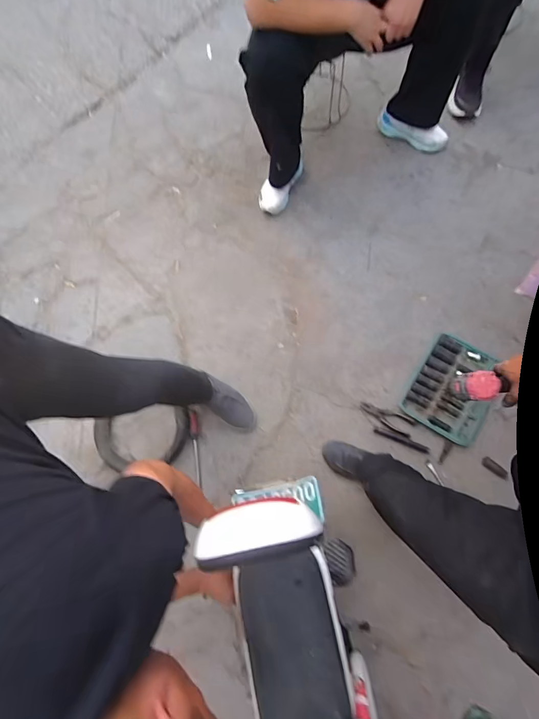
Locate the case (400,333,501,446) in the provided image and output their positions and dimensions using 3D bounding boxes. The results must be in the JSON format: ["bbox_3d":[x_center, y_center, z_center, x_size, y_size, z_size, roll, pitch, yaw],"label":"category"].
[{"bbox_3d":[0.610,0.094,1.248,0.255,0.042,0.322,29,79,11],"label":"case"}]

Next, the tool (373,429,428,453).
[{"bbox_3d":[0.431,0.267,1.222,0.177,0.010,0.018,22,77,7],"label":"tool"}]

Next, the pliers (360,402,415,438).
[{"bbox_3d":[0.388,0.198,1.246,0.178,0.008,0.064,24,78,10],"label":"pliers"}]

